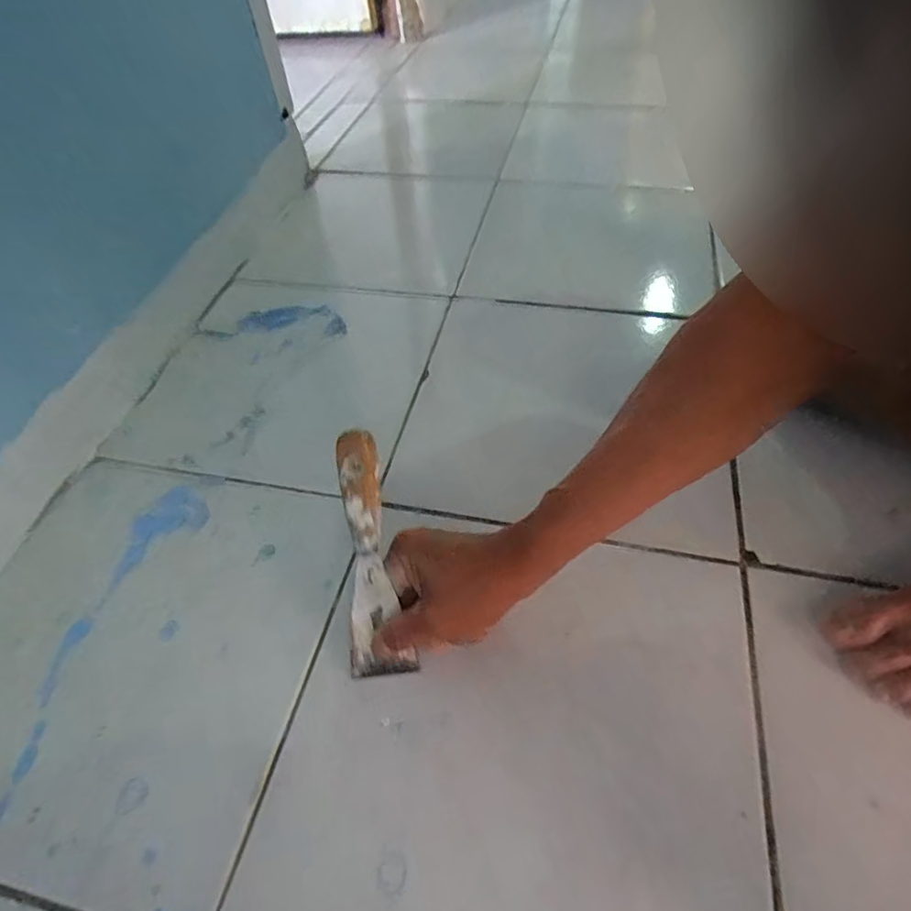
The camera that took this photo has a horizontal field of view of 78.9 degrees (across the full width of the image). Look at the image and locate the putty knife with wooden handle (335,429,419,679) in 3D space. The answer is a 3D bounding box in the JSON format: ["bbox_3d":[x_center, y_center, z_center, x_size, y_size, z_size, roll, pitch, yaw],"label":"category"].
[{"bbox_3d":[-0.055,0.069,0.373,0.041,0.173,0.015,-3,14,2],"label":"putty knife with wooden handle"}]

